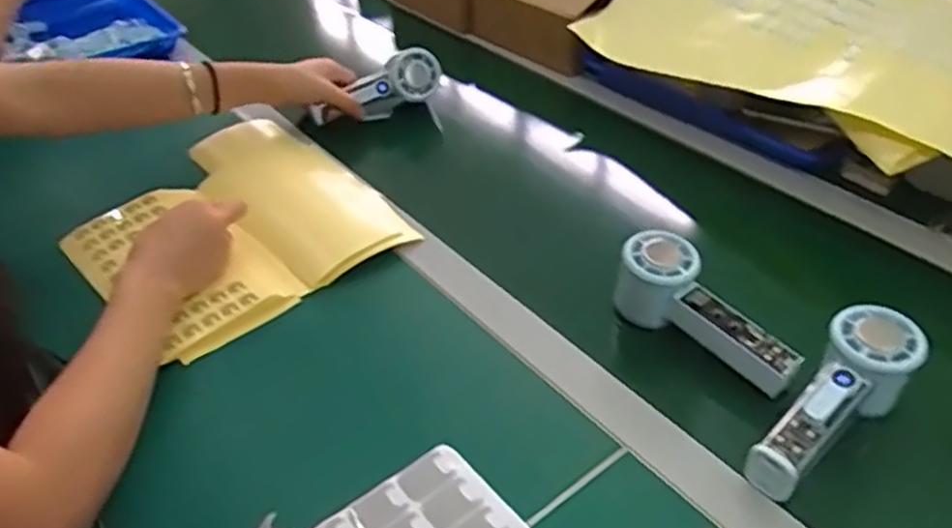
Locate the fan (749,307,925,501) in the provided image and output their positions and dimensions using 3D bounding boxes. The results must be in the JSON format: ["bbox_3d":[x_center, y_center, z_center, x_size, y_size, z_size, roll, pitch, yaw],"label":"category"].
[{"bbox_3d":[0.237,0.095,0.501,0.161,0.054,0.056,-39,50,-19],"label":"fan"}]

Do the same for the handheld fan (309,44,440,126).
[{"bbox_3d":[-0.114,-0.197,0.862,0.150,0.056,0.038,-32,45,-5],"label":"handheld fan"}]

